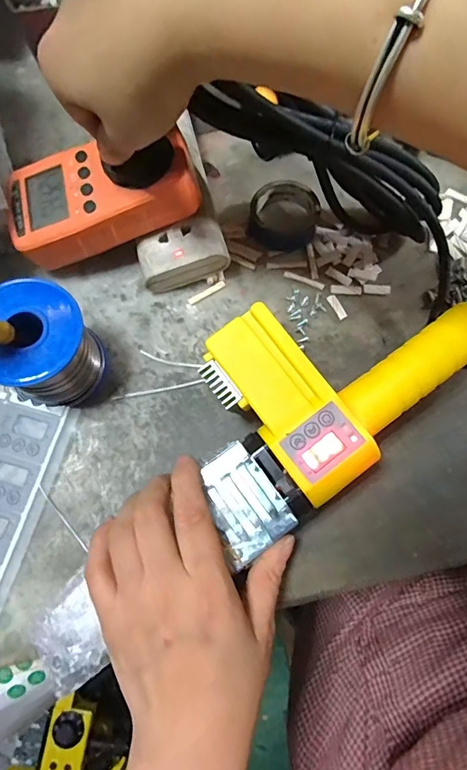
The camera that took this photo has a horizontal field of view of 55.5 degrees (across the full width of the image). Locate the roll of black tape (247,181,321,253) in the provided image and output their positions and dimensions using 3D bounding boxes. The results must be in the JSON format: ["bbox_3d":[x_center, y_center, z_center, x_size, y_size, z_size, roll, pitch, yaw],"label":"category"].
[{"bbox_3d":[0.040,-0.134,0.343,0.052,0.016,0.060,13,73,2],"label":"roll of black tape"}]

